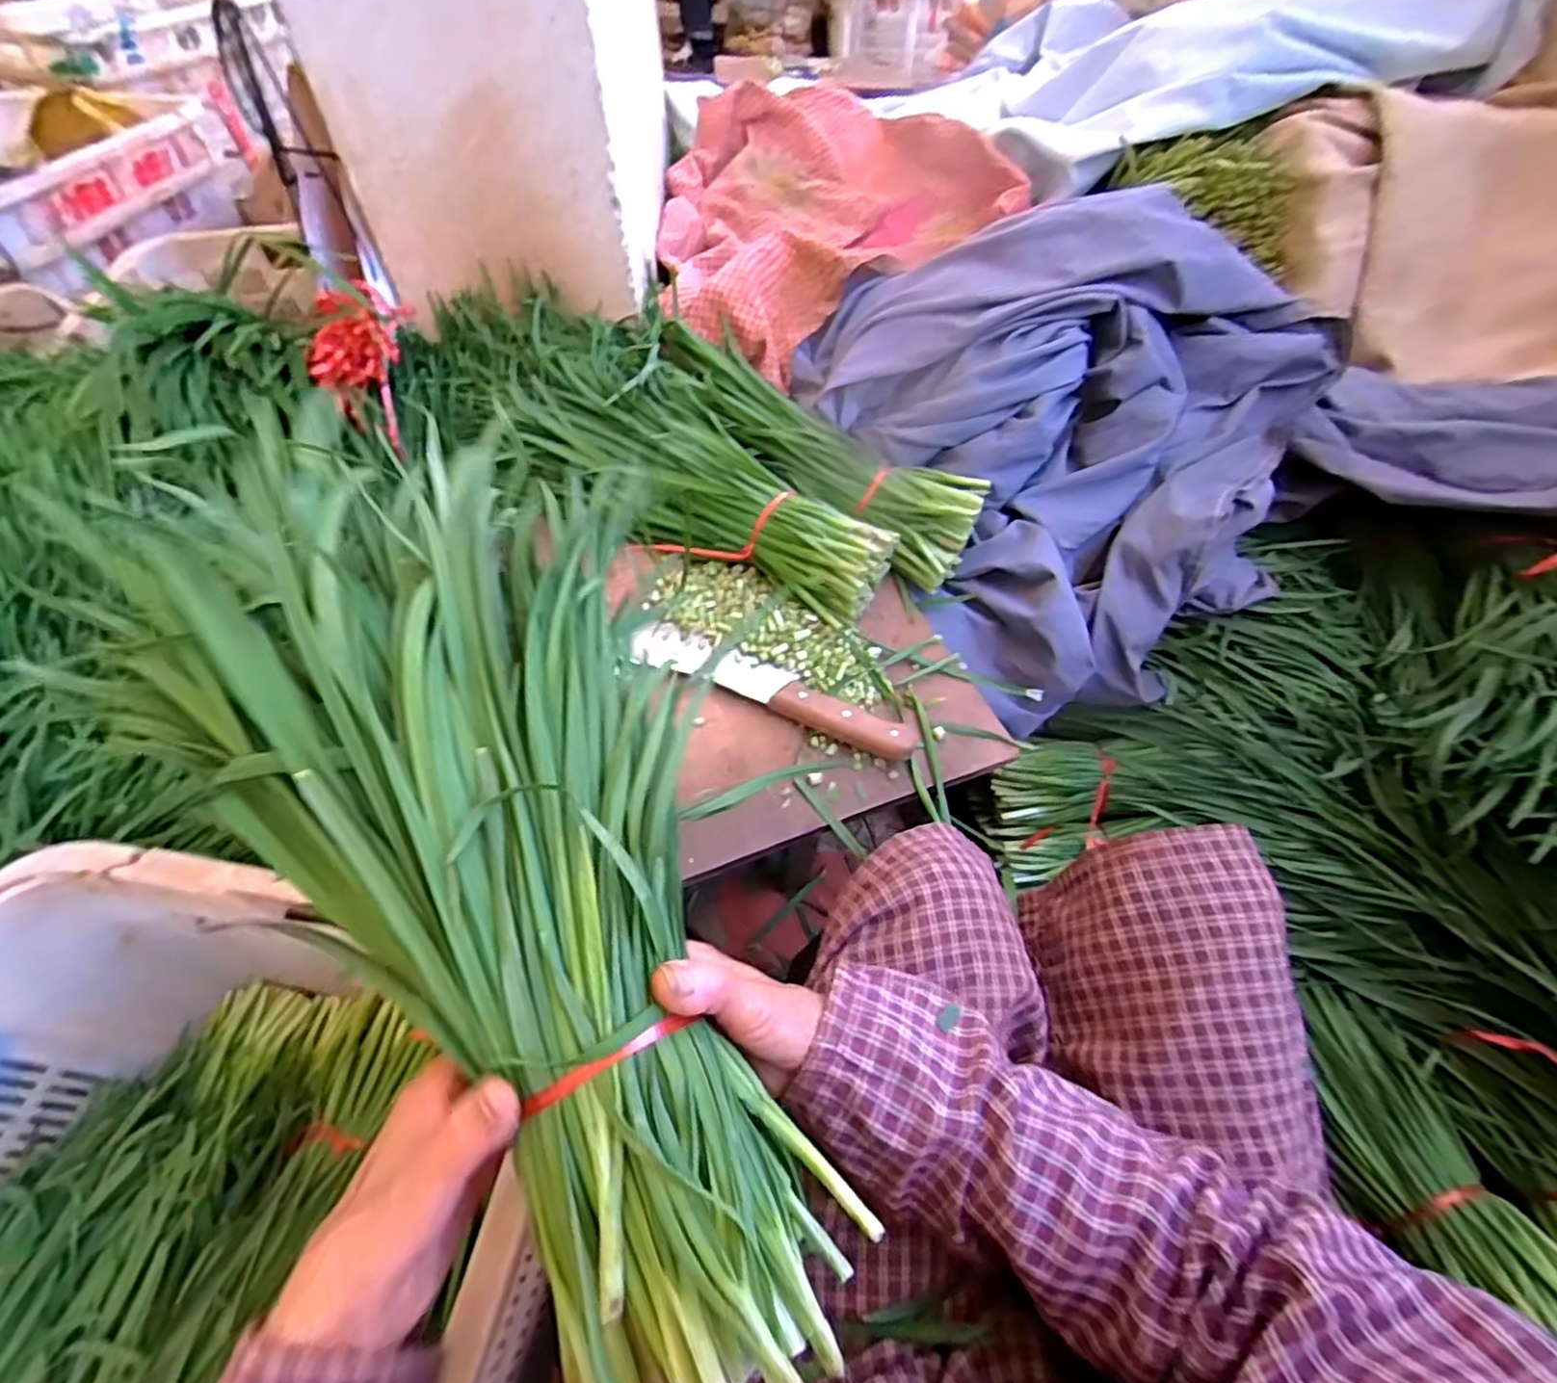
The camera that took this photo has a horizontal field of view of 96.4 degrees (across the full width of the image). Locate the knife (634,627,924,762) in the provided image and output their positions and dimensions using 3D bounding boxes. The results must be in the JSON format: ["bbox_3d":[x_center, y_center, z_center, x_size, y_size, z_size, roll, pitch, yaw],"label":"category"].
[{"bbox_3d":[-0.007,-0.005,0.595,0.263,0.025,0.046,20,57,14],"label":"knife"}]

